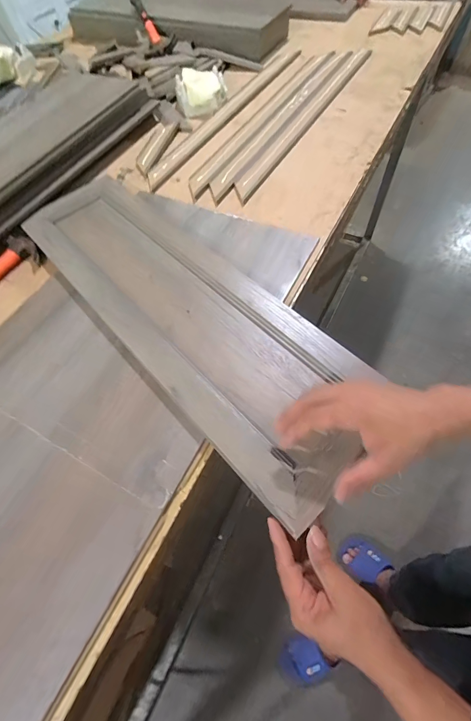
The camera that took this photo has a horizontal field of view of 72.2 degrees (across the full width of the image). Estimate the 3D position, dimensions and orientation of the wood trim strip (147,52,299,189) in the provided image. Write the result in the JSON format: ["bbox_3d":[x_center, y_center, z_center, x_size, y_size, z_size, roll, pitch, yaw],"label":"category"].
[{"bbox_3d":[-0.008,-0.610,0.772,0.055,0.017,0.672,27,67,17],"label":"wood trim strip"}]

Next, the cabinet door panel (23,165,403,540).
[{"bbox_3d":[-0.087,-0.097,0.470,0.199,0.020,0.645,-37,63,-15],"label":"cabinet door panel"}]

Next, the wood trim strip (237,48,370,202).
[{"bbox_3d":[0.162,-0.547,0.718,0.055,0.011,0.637,26,67,17],"label":"wood trim strip"}]

